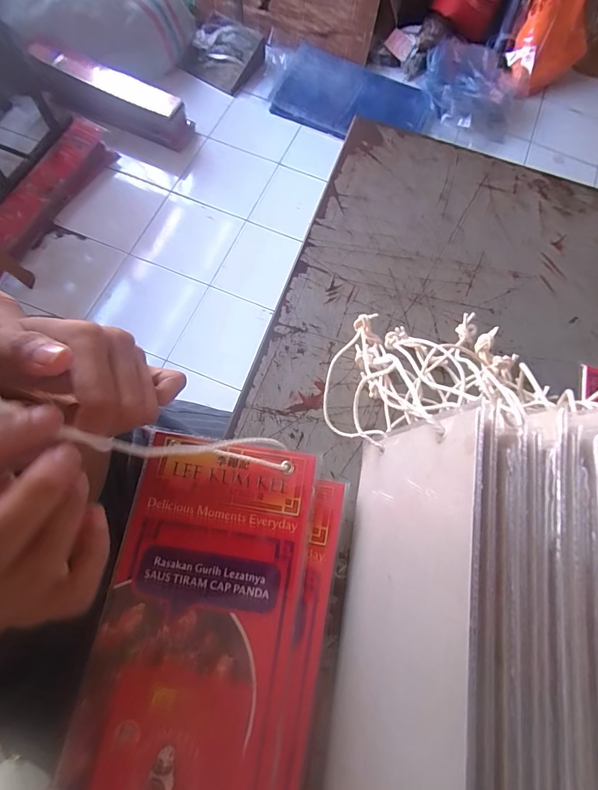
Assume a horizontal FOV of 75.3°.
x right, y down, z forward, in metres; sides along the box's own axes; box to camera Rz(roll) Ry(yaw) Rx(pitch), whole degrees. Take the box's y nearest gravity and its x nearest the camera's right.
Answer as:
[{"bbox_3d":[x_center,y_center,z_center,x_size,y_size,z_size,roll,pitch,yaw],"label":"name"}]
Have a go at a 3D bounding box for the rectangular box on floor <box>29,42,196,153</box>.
[{"bbox_3d":[-0.680,-1.094,1.420,0.568,0.125,0.151,19,68,-11],"label":"rectangular box on floor"}]

